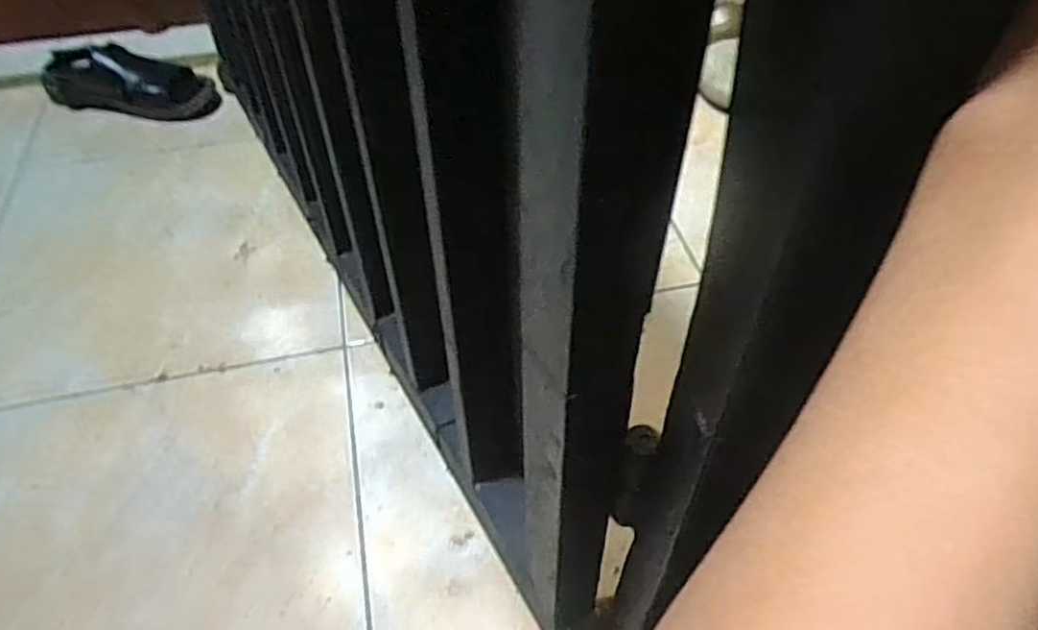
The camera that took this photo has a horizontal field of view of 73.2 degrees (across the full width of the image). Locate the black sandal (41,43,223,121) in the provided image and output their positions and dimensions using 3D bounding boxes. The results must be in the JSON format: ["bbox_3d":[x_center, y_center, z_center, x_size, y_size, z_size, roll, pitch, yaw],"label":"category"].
[{"bbox_3d":[-0.534,-0.322,0.946,0.222,0.069,0.104,6,48,7],"label":"black sandal"}]

